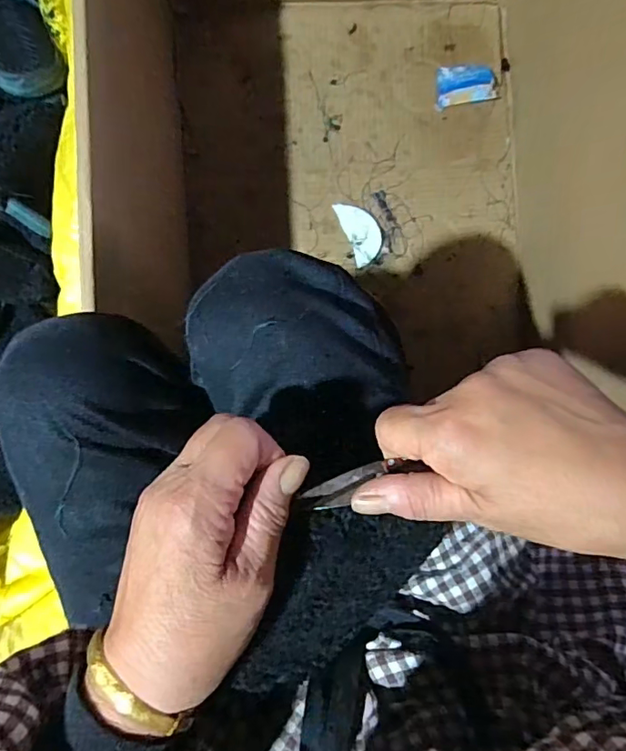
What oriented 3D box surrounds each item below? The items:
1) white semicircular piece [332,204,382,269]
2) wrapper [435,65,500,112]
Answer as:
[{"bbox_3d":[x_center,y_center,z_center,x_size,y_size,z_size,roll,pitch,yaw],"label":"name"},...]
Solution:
[{"bbox_3d":[0.068,-0.201,0.718,0.048,0.006,0.091,-21,88,-2],"label":"white semicircular piece"},{"bbox_3d":[0.216,-0.402,0.710,0.086,0.029,0.053,-2,87,-2],"label":"wrapper"}]

